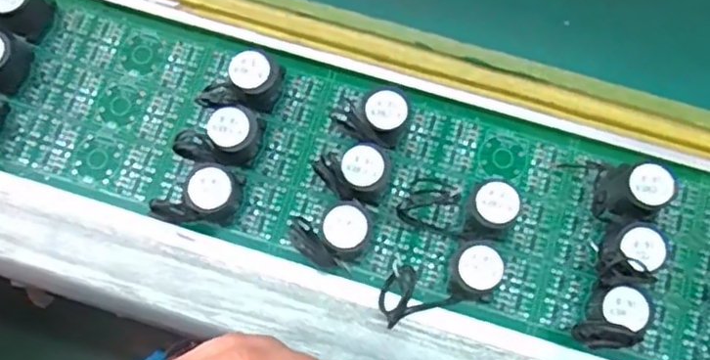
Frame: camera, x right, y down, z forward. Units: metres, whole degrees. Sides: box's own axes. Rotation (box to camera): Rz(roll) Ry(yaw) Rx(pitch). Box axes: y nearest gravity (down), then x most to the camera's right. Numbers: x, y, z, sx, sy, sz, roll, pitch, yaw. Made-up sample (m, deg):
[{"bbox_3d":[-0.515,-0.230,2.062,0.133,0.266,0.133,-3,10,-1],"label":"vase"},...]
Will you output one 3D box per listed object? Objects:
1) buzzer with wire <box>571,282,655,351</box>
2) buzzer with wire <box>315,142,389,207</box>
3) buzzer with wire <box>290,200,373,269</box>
[{"bbox_3d":[0.120,0.066,0.317,0.027,0.034,0.036,34,78,9],"label":"buzzer with wire"},{"bbox_3d":[-0.001,-0.001,0.340,0.033,0.026,0.026,-5,75,0],"label":"buzzer with wire"},{"bbox_3d":[-0.010,0.028,0.332,0.038,0.027,0.028,-9,75,-1],"label":"buzzer with wire"}]

